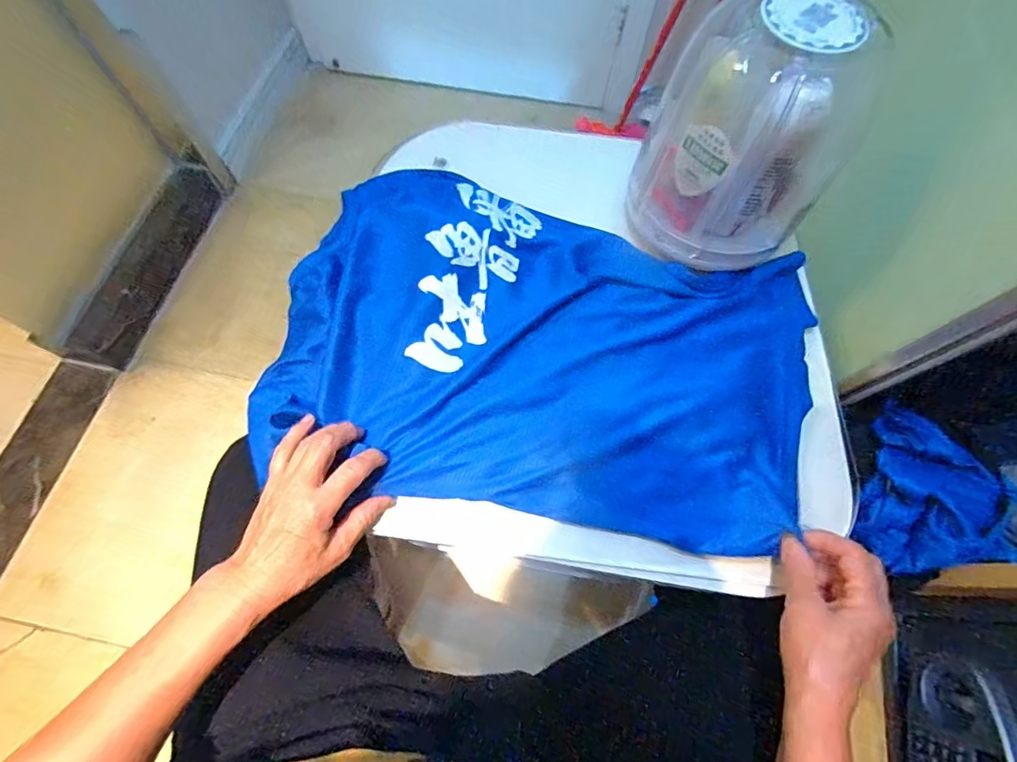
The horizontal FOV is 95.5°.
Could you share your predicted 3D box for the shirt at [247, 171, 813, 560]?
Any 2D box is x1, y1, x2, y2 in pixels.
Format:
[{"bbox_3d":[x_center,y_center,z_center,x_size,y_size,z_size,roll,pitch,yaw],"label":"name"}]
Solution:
[{"bbox_3d":[0.038,-0.034,0.443,0.488,0.045,0.313,12,67,3],"label":"shirt"}]

